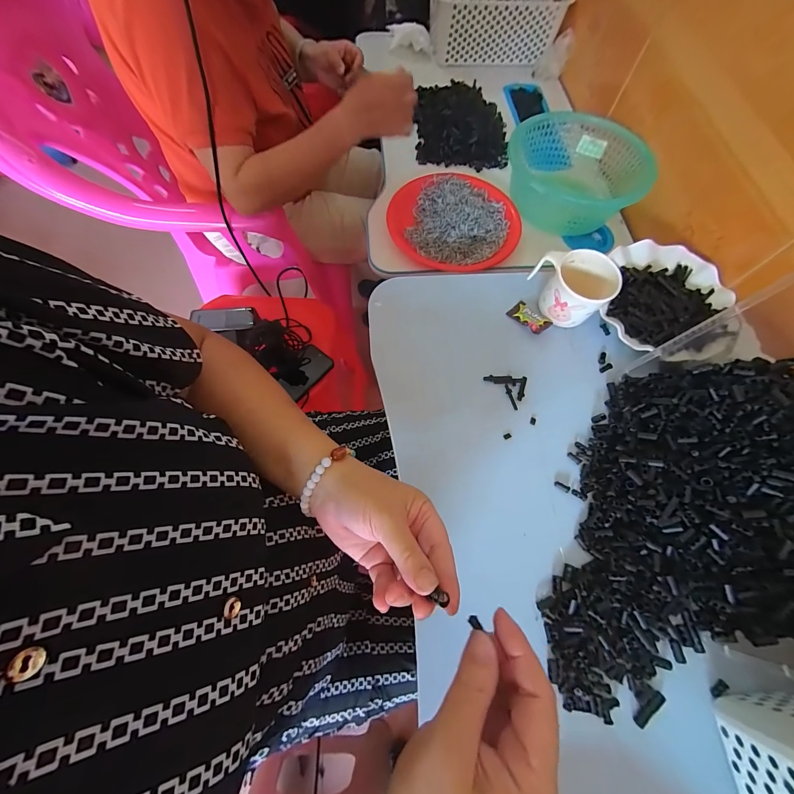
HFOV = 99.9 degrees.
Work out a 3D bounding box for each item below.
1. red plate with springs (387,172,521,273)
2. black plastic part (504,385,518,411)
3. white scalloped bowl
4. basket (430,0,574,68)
[{"bbox_3d":[0.104,-0.311,0.588,0.223,0.031,0.224,0,68,-1],"label":"red plate with springs"},{"bbox_3d":[0.142,0.000,0.415,0.007,0.004,0.033,-17,70,-8],"label":"black plastic part"},{"bbox_3d":[0.365,-0.129,0.452,0.158,0.035,0.176,20,69,7],"label":"white scalloped bowl"},{"bbox_3d":[0.217,-0.877,0.773,0.287,0.116,0.218,-6,68,-4],"label":"basket"}]

